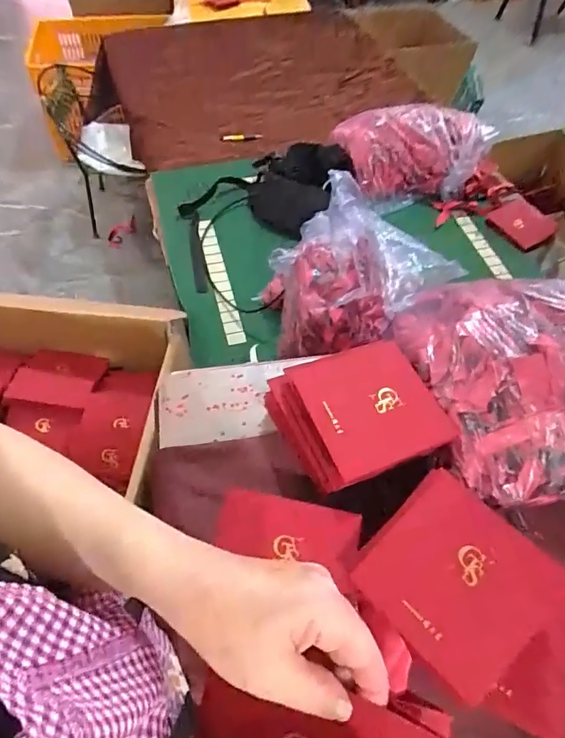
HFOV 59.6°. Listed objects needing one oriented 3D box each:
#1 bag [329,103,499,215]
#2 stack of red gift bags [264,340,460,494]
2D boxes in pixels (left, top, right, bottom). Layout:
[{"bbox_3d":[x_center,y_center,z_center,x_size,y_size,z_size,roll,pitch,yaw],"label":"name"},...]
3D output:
[{"bbox_3d":[0.354,-0.579,1.323,0.410,0.165,0.223,-3,54,-4],"label":"bag"},{"bbox_3d":[0.085,0.050,0.571,0.163,0.061,0.161,-19,57,-15],"label":"stack of red gift bags"}]

